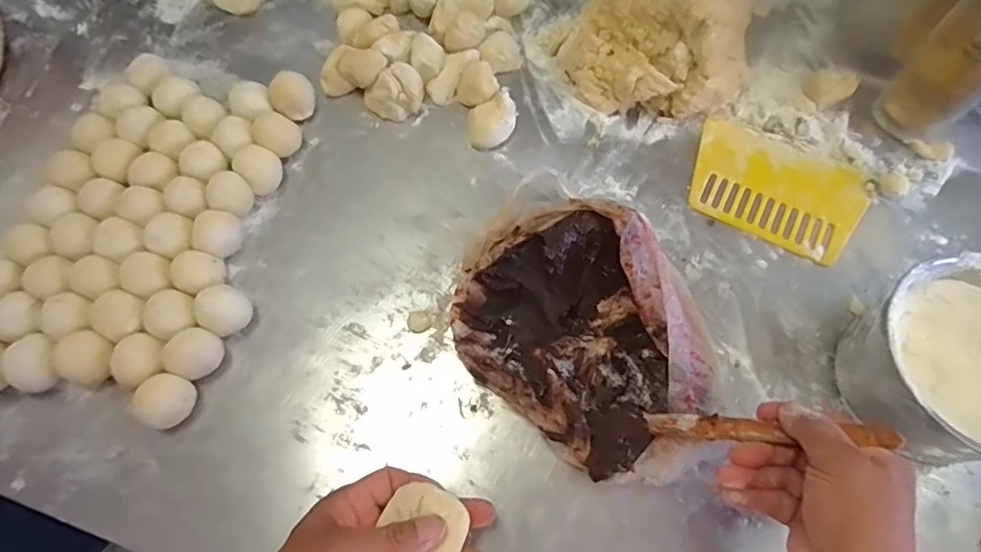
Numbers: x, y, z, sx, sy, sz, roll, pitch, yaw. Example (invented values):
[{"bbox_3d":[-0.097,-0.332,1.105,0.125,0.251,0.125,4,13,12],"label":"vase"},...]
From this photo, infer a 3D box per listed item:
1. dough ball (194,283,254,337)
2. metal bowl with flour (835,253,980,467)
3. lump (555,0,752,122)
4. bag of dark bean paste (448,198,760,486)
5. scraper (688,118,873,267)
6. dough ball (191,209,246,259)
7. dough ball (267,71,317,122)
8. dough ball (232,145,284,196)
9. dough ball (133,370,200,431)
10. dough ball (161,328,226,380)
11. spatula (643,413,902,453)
[{"bbox_3d":[-0.231,0.031,0.489,0.038,0.036,0.041,0,66,0],"label":"dough ball"},{"bbox_3d":[0.363,0.073,0.441,0.148,0.091,0.145,0,66,0],"label":"metal bowl with flour"},{"bbox_3d":[0.170,-0.258,0.571,0.173,0.108,0.159,0,66,0],"label":"lump"},{"bbox_3d":[0.088,0.052,0.460,0.176,0.071,0.236,-36,71,-15],"label":"bag of dark bean paste"},{"bbox_3d":[0.283,-0.084,0.554,0.164,0.004,0.113,24,71,8],"label":"scraper"},{"bbox_3d":[-0.252,-0.038,0.521,0.035,0.032,0.043,29,69,12],"label":"dough ball"},{"bbox_3d":[-0.201,-0.181,0.574,0.044,0.039,0.037,-26,69,-11],"label":"dough ball"},{"bbox_3d":[-0.225,-0.103,0.548,0.038,0.030,0.039,0,66,0],"label":"dough ball"},{"bbox_3d":[-0.266,0.103,0.460,0.039,0.026,0.042,0,66,0],"label":"dough ball"},{"bbox_3d":[-0.249,0.067,0.475,0.037,0.031,0.041,24,68,10],"label":"dough ball"},{"bbox_3d":[0.196,0.112,0.404,0.162,0.006,0.026,-3,32,32],"label":"spatula"}]

